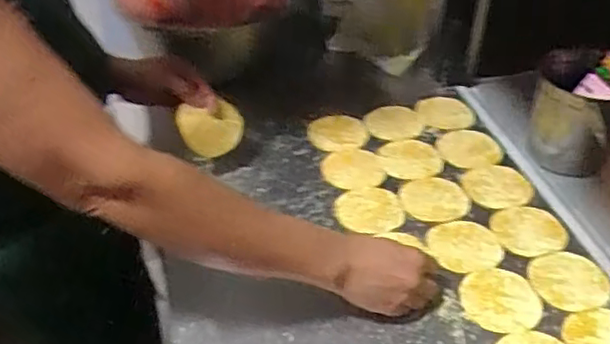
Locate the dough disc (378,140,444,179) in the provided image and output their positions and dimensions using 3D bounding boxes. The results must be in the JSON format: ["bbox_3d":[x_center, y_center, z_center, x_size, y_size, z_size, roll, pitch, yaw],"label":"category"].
[{"bbox_3d":[0.149,-0.018,0.878,0.087,0.005,0.087,-1,41,1],"label":"dough disc"}]

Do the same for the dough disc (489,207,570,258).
[{"bbox_3d":[0.271,0.071,0.771,0.086,0.005,0.081,-1,41,1],"label":"dough disc"}]

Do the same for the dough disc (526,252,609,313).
[{"bbox_3d":[0.296,0.123,0.710,0.090,0.010,0.080,0,41,2],"label":"dough disc"}]

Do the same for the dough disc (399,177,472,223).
[{"bbox_3d":[0.169,0.036,0.822,0.091,0.005,0.080,-10,41,-10],"label":"dough disc"}]

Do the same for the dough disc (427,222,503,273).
[{"bbox_3d":[0.190,0.087,0.754,0.081,0.010,0.084,-1,41,1],"label":"dough disc"}]

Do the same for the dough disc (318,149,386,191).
[{"bbox_3d":[0.065,-0.004,0.868,0.084,0.004,0.082,-1,41,1],"label":"dough disc"}]

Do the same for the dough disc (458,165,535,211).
[{"bbox_3d":[0.255,0.018,0.840,0.083,0.007,0.086,-1,41,1],"label":"dough disc"}]

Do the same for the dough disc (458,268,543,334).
[{"bbox_3d":[0.213,0.136,0.691,0.084,0.007,0.077,-1,41,1],"label":"dough disc"}]

